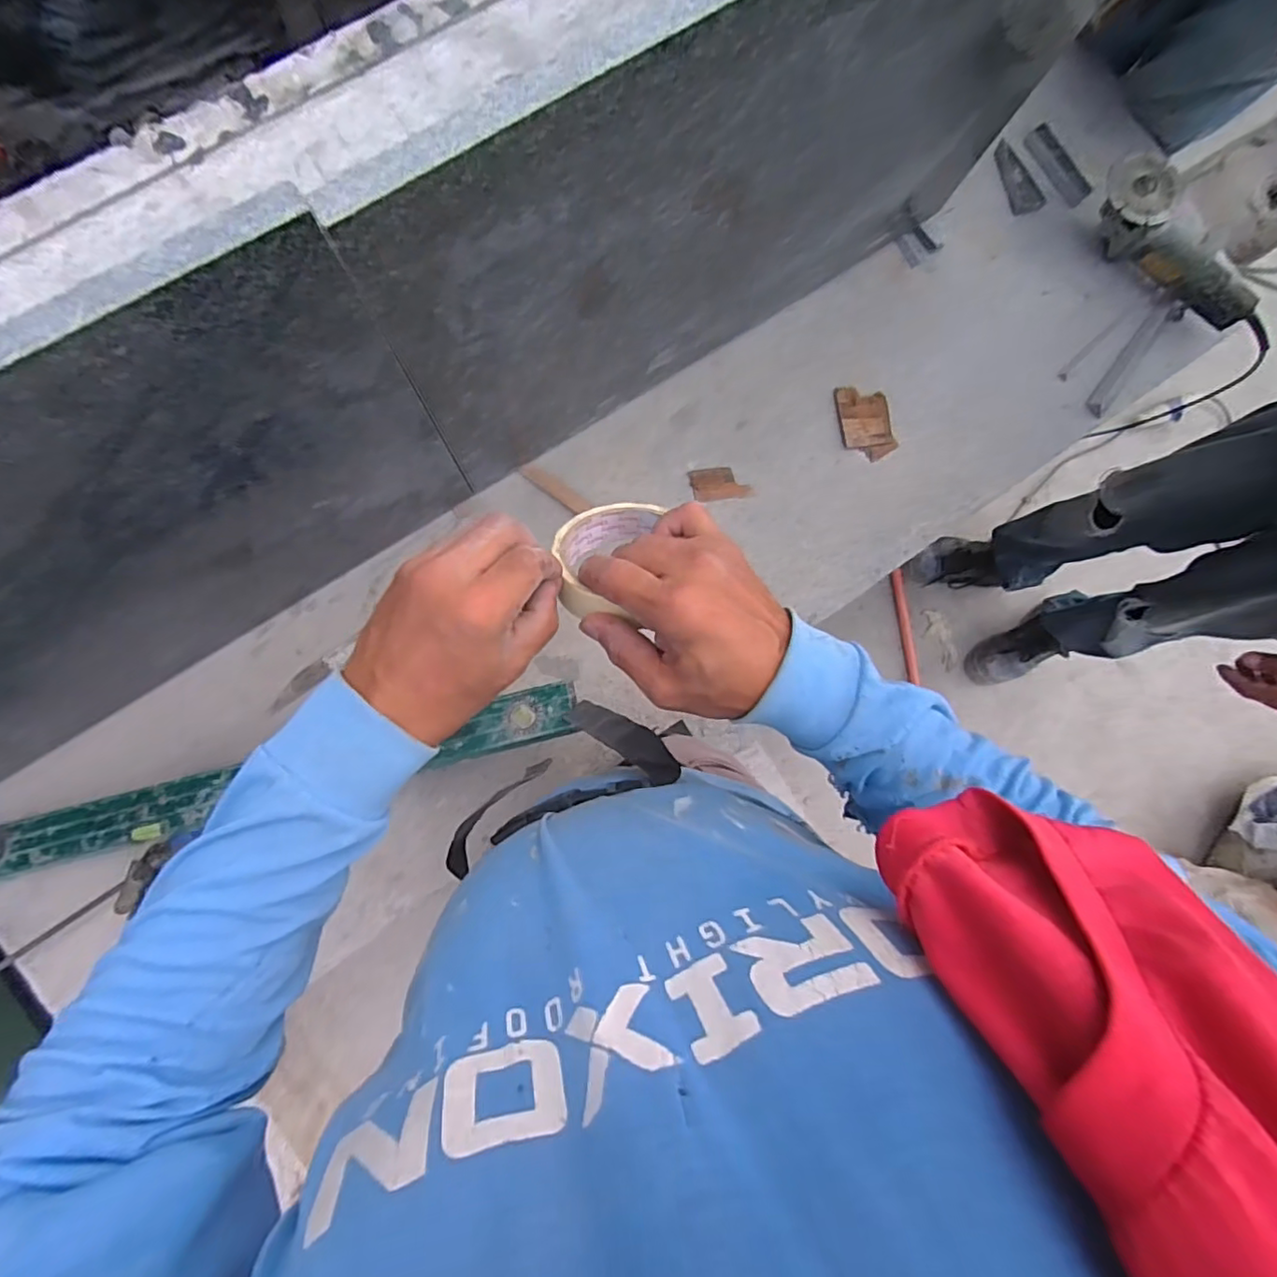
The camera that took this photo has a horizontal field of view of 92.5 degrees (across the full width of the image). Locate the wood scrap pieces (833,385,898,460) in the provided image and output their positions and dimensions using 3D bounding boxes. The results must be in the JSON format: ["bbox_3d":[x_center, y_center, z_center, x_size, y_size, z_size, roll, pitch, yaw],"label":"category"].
[{"bbox_3d":[0.327,-0.311,0.878,0.077,0.010,0.107,-12,88,-7],"label":"wood scrap pieces"}]

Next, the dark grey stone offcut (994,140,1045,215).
[{"bbox_3d":[0.570,-0.693,0.918,0.052,0.005,0.115,-20,89,-8],"label":"dark grey stone offcut"}]

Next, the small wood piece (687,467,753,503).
[{"bbox_3d":[0.115,-0.215,0.850,0.082,0.006,0.048,-10,88,-7],"label":"small wood piece"}]

